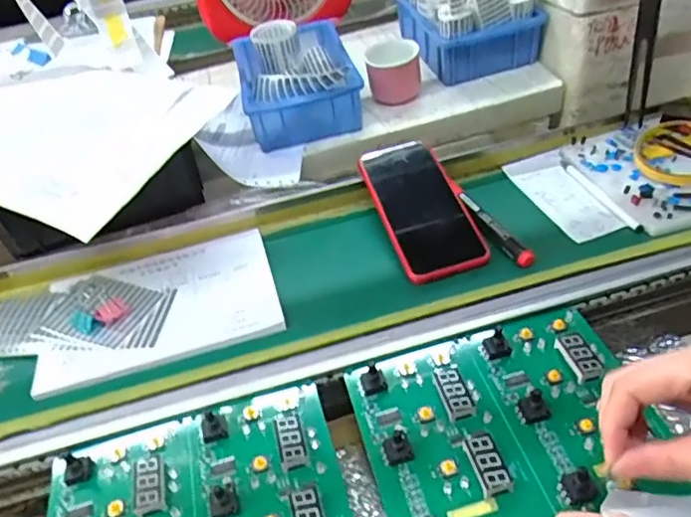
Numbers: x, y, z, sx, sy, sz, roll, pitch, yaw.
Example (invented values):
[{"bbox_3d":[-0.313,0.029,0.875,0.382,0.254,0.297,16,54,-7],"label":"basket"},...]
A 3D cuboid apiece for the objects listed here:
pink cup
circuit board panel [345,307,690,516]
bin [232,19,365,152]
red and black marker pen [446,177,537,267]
[{"bbox_3d":[0.059,-0.212,0.669,0.073,0.056,0.053,-3,44,4],"label":"pink cup"},{"bbox_3d":[0.111,0.115,0.413,0.190,0.025,0.169,-14,44,-7],"label":"circuit board panel"},{"bbox_3d":[-0.061,-0.216,0.685,0.127,0.086,0.192,-12,44,-6],"label":"bin"},{"bbox_3d":[0.134,-0.035,0.550,0.015,0.016,0.134,-24,46,-17],"label":"red and black marker pen"}]

